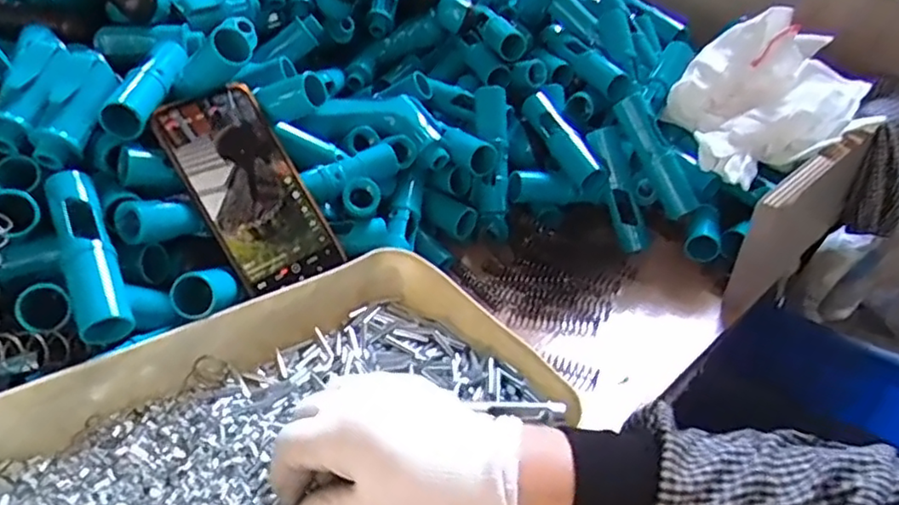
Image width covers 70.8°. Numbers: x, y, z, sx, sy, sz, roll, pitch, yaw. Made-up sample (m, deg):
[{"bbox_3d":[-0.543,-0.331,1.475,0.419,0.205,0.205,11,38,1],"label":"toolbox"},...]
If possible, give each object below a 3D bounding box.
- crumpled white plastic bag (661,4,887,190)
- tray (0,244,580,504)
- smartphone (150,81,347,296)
[{"bbox_3d":[0.329,-0.160,0.635,0.212,0.109,0.142,-9,36,-15],"label":"crumpled white plastic bag"},{"bbox_3d":[-0.099,0.109,0.377,0.332,0.051,0.243,-27,44,-35],"label":"tray"},{"bbox_3d":[-0.148,-0.048,0.472,0.080,0.006,0.155,-31,91,-29],"label":"smartphone"}]

